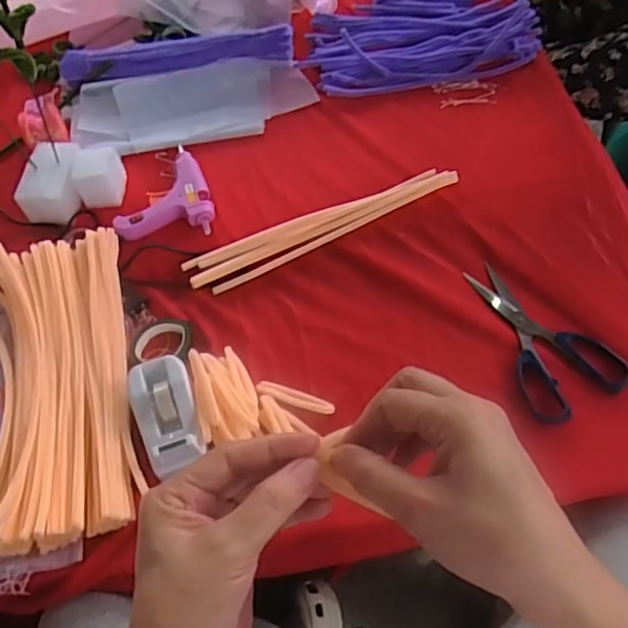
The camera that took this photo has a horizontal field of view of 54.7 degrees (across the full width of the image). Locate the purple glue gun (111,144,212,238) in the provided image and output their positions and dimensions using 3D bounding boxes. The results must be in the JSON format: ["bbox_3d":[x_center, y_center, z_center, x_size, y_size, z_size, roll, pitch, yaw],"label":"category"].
[{"bbox_3d":[-0.167,-0.138,0.687,0.102,0.024,0.120,-7,59,-1],"label":"purple glue gun"}]

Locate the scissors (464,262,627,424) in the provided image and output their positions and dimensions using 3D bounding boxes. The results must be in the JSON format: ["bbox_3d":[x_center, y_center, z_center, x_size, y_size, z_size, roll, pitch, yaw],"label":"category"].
[{"bbox_3d":[0.224,0.015,0.582,0.098,0.011,0.176,-15,59,-5],"label":"scissors"}]

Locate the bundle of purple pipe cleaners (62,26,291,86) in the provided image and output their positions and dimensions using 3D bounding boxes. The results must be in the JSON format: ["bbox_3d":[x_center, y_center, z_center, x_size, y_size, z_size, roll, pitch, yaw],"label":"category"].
[{"bbox_3d":[-0.179,-0.334,0.792,0.304,0.042,0.055,-7,59,0],"label":"bundle of purple pipe cleaners"}]

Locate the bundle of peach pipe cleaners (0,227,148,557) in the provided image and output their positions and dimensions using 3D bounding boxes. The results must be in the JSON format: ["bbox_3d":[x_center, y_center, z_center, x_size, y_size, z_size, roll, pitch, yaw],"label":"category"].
[{"bbox_3d":[-0.252,0.061,0.560,0.158,0.046,0.299,-13,59,-4],"label":"bundle of peach pipe cleaners"}]

